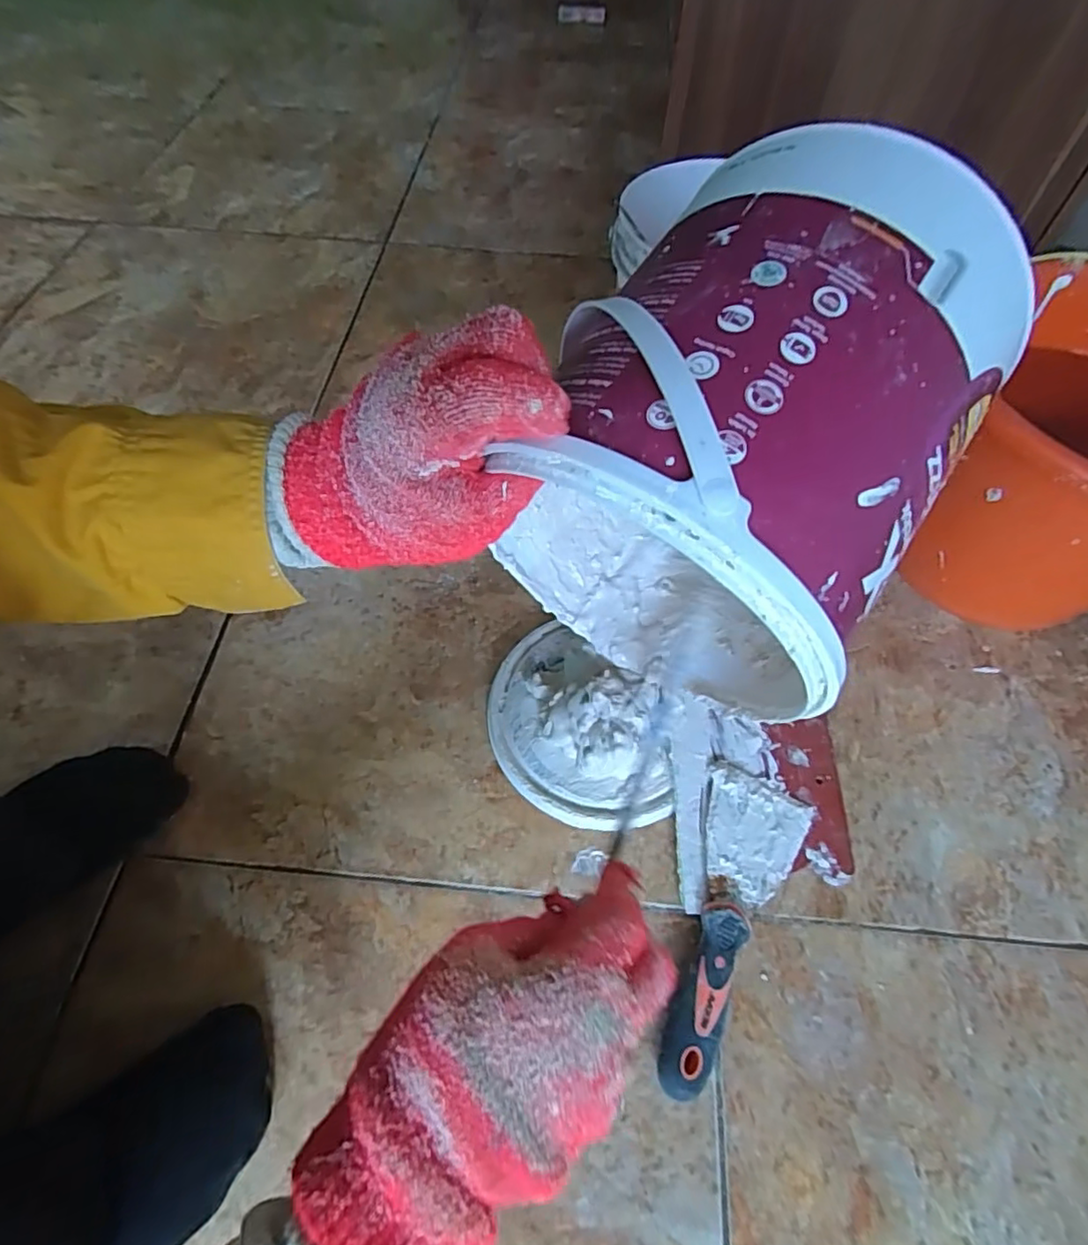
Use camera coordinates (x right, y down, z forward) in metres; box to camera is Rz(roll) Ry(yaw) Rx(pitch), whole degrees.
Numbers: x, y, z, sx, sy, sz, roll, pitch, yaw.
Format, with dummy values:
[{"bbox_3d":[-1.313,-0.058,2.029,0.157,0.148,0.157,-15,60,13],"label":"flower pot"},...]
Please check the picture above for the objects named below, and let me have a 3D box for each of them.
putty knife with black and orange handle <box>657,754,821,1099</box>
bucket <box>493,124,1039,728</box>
[{"bbox_3d":[0.119,0.195,0.401,0.070,0.024,0.193,21,61,11],"label":"putty knife with black and orange handle"},{"bbox_3d":[0.096,-0.080,0.304,0.170,0.202,0.207,31,76,10],"label":"bucket"}]

